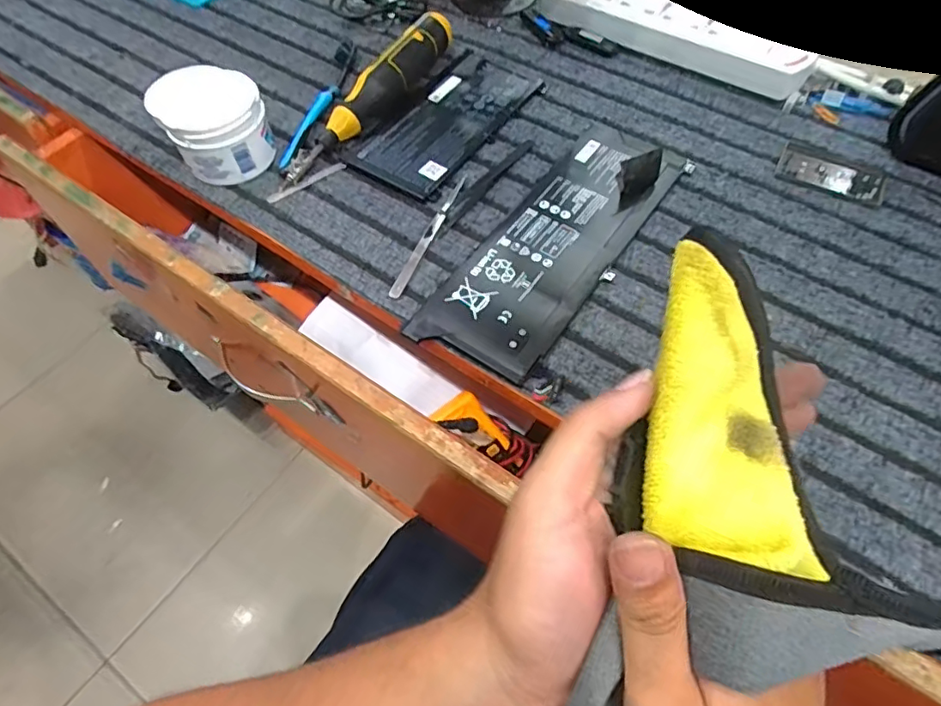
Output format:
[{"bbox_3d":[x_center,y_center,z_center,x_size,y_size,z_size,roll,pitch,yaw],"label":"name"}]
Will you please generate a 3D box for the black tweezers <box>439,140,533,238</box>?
[{"bbox_3d":[0.013,-0.138,0.458,0.010,0.004,0.130,31,65,19],"label":"black tweezers"}]

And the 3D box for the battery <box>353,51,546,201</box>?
[{"bbox_3d":[-0.018,-0.205,0.495,0.086,0.008,0.180,32,65,19],"label":"battery"}]

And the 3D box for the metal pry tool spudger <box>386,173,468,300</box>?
[{"bbox_3d":[-0.031,-0.091,0.427,0.010,0.004,0.127,19,61,13],"label":"metal pry tool spudger"}]

